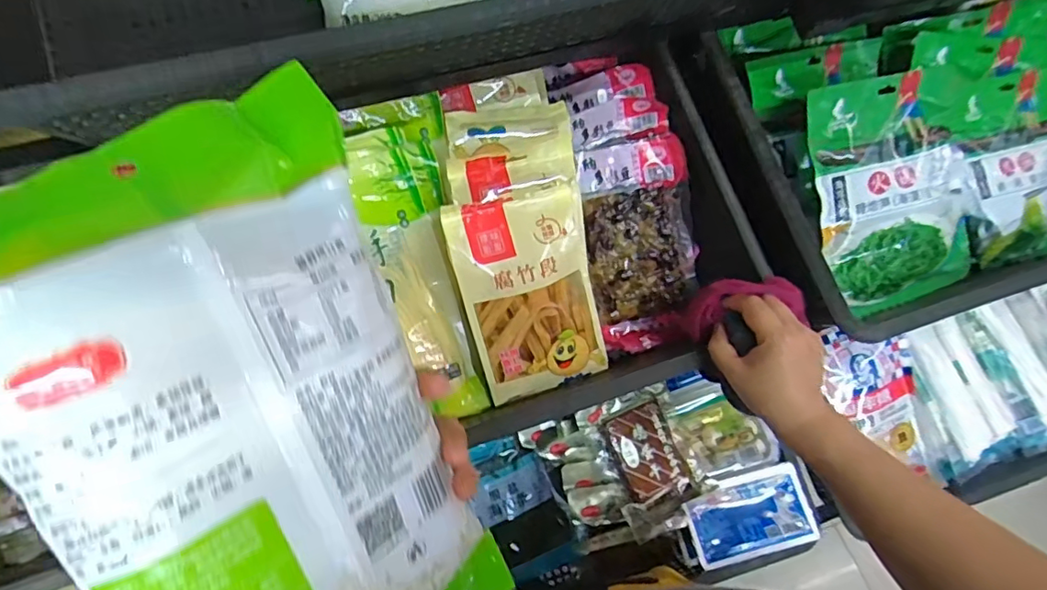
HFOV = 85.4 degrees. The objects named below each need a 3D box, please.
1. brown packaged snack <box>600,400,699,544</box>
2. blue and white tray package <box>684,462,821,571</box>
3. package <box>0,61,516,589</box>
[{"bbox_3d":[0.148,0.204,0.666,0.095,0.030,0.129,-18,86,-14],"label":"brown packaged snack"},{"bbox_3d":[0.269,0.262,0.675,0.147,0.022,0.088,-12,65,-8],"label":"blue and white tray package"},{"bbox_3d":[-0.089,0.066,0.220,0.138,0.248,0.033,-32,24,-35],"label":"package"}]

